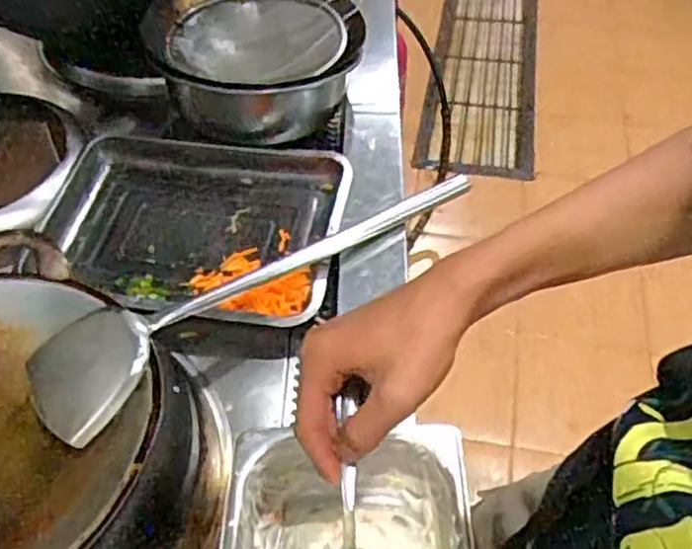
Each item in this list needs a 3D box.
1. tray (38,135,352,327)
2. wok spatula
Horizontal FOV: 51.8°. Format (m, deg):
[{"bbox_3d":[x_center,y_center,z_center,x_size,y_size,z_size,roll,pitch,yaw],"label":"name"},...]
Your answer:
[{"bbox_3d":[-0.177,-0.050,0.831,0.339,0.069,0.253,5,49,6],"label":"tray"},{"bbox_3d":[-0.072,0.002,0.734,0.506,0.055,0.102,-30,54,-23],"label":"wok spatula"}]

